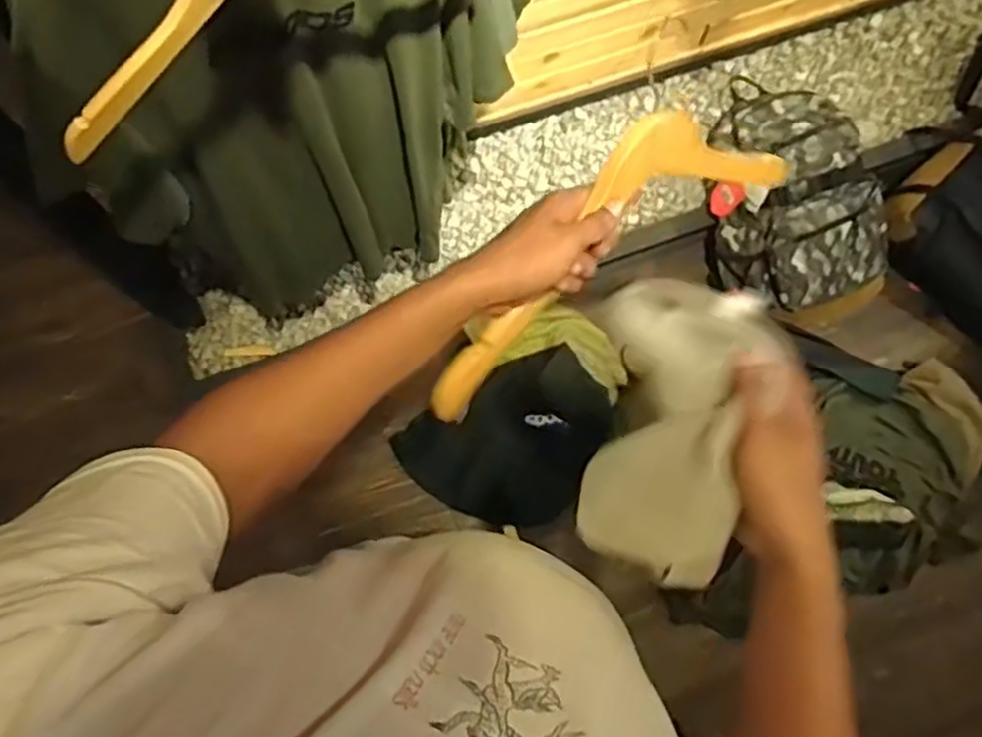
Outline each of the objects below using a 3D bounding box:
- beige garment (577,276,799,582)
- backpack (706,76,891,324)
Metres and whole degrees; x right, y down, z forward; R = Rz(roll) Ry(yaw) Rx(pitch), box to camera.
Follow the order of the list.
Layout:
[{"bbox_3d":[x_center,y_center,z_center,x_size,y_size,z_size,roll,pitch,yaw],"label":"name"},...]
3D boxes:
[{"bbox_3d":[0.133,0.043,0.530,0.107,0.080,0.209,11,84,2],"label":"beige garment"},{"bbox_3d":[0.589,-0.352,1.506,0.289,0.220,0.501,-25,77,-7],"label":"backpack"}]

